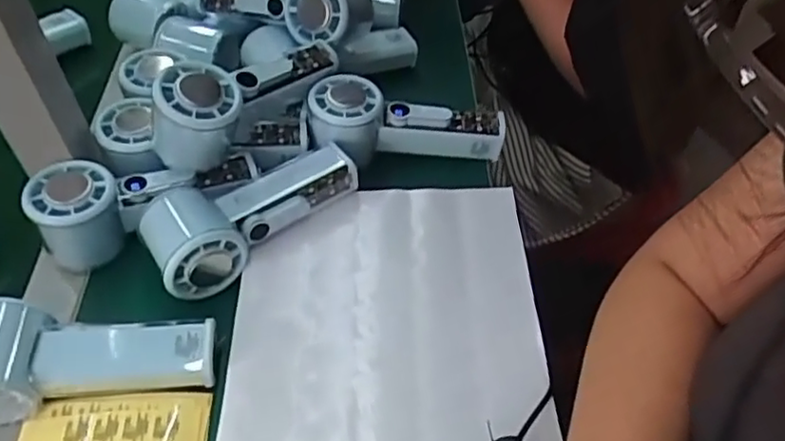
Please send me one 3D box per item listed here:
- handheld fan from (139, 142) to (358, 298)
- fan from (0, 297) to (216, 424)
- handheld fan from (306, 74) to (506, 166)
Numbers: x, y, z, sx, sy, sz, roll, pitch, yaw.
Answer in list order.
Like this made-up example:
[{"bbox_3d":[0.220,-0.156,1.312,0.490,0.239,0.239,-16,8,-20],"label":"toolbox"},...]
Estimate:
[{"bbox_3d":[-0.096,-0.011,0.465,0.154,0.046,0.068,-26,54,-19],"label":"handheld fan"},{"bbox_3d":[-0.185,0.084,0.402,0.149,0.048,0.059,0,49,-14],"label":"fan"},{"bbox_3d":[0.009,-0.075,0.529,0.155,0.052,0.059,6,49,-12],"label":"handheld fan"}]

